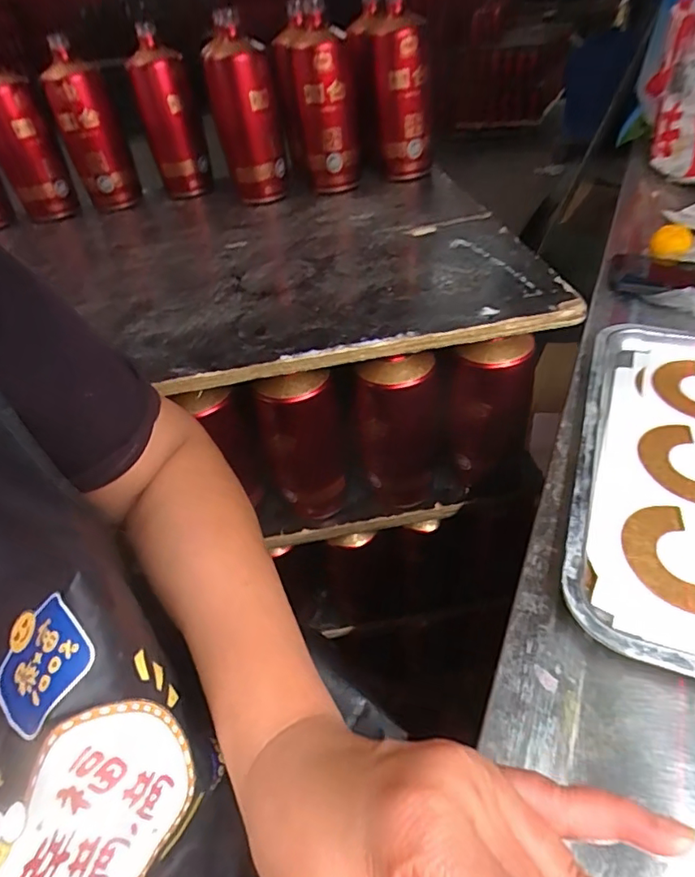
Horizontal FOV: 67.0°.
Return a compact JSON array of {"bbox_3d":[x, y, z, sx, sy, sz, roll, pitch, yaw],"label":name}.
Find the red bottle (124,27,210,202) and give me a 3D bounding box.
[{"bbox_3d":[-0.264,-0.477,0.785,0.077,0.206,0.061,-17,42,-6],"label":"red bottle"}]

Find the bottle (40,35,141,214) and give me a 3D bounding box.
[{"bbox_3d":[-0.375,-0.446,0.767,0.068,0.205,0.054,11,46,24],"label":"bottle"}]

